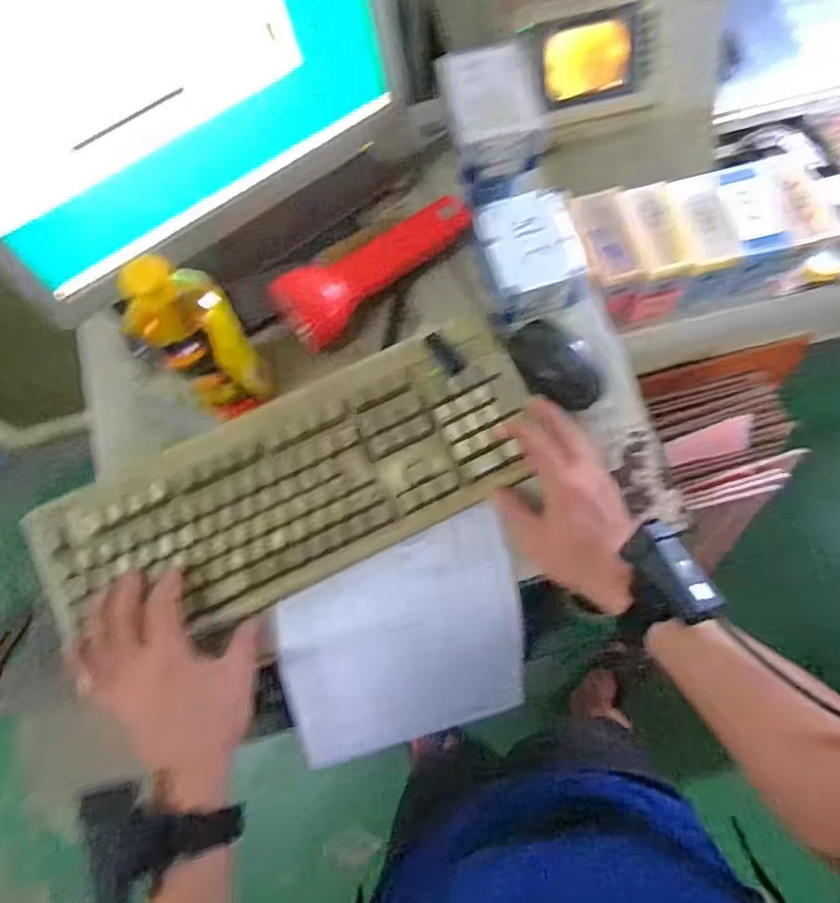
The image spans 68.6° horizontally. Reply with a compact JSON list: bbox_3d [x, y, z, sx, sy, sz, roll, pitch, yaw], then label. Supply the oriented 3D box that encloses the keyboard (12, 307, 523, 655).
[{"bbox_3d":[-0.114,0.034,0.547,0.449,0.034,0.164,-22,72,-5],"label":"keyboard"}]

